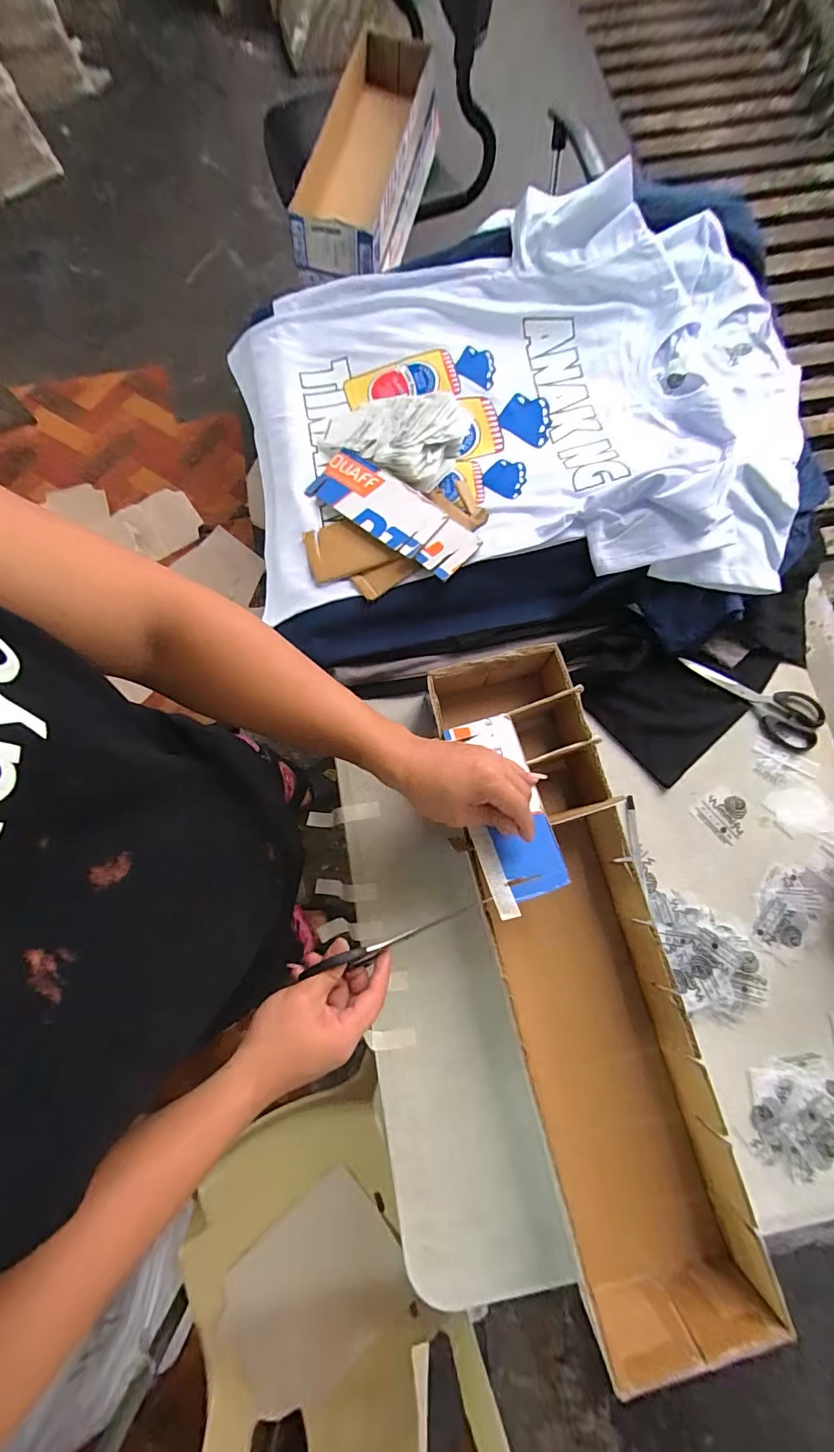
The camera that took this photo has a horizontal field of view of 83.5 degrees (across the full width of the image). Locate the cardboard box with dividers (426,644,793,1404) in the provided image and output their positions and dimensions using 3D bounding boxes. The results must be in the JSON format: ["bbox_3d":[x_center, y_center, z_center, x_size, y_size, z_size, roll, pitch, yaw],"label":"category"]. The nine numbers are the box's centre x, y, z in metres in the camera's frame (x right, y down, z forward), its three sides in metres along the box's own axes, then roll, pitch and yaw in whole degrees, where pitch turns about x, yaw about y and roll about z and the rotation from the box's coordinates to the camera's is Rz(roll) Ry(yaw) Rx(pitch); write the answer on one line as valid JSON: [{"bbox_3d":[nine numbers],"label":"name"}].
[{"bbox_3d":[0.161,0.227,0.484,0.148,0.097,0.609,-13,78,-3],"label":"cardboard box with dividers"}]

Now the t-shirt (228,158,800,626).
[{"bbox_3d":[0.099,-0.400,0.588,0.679,0.101,0.513,-2,77,0],"label":"t-shirt"}]

